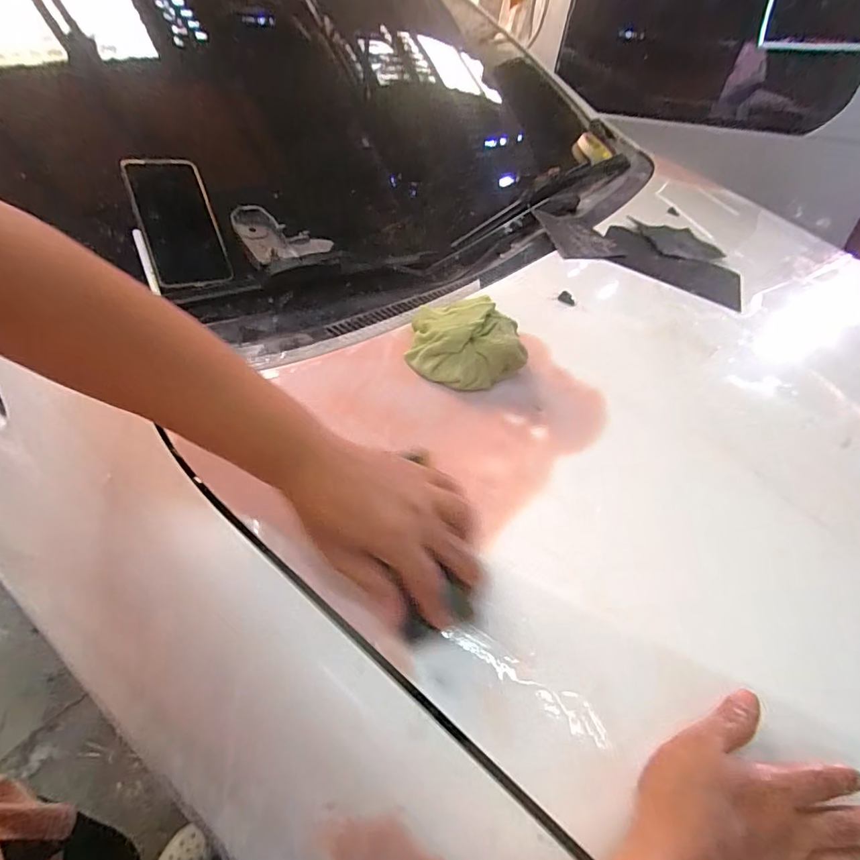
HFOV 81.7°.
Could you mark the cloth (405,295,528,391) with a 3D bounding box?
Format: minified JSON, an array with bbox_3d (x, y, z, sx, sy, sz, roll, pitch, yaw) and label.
[{"bbox_3d":[0.037,-0.093,0.520,0.124,0.057,0.090,8,42,7],"label":"cloth"}]

